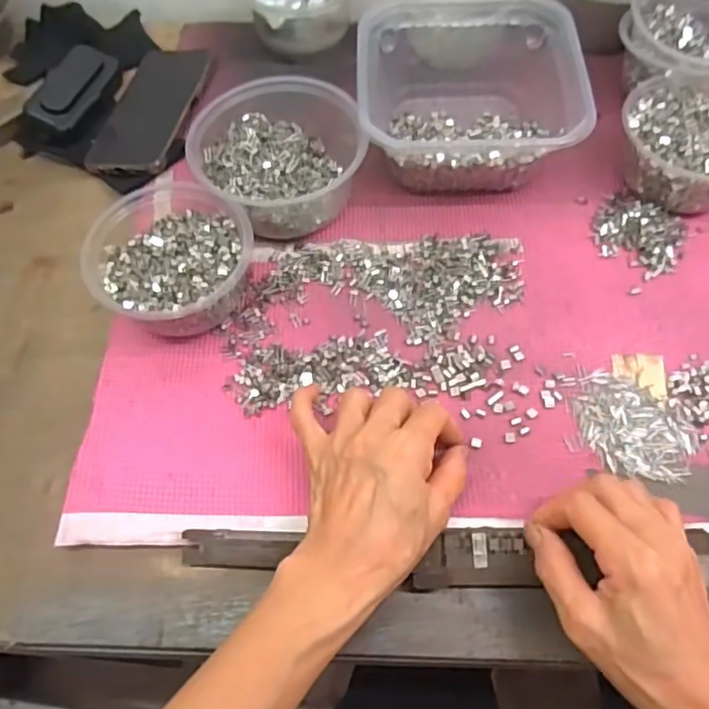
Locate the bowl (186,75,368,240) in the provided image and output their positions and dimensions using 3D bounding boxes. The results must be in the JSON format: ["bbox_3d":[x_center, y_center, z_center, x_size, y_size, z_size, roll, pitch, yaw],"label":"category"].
[{"bbox_3d":[-0.064,-0.167,0.495,0.132,0.067,0.151,-18,62,-6],"label":"bowl"}]

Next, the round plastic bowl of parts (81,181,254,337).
[{"bbox_3d":[-0.136,-0.068,0.448,0.118,0.064,0.108,-1,62,2],"label":"round plastic bowl of parts"}]

